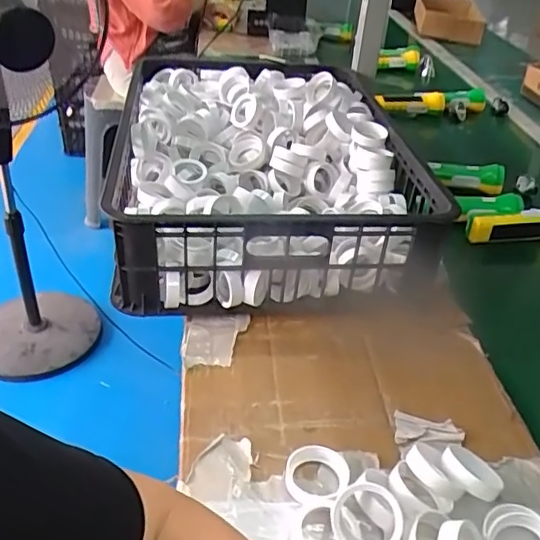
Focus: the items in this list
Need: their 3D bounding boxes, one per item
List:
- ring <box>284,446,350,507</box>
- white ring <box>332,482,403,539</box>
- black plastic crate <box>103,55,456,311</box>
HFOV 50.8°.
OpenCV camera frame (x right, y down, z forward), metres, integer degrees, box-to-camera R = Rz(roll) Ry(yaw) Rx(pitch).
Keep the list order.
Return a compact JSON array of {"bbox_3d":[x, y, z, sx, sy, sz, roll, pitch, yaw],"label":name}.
[{"bbox_3d":[0.040,0.178,0.491,0.054,0.017,0.057,4,34,-2],"label":"ring"},{"bbox_3d":[0.073,0.188,0.427,0.051,0.012,0.052,38,82,24],"label":"white ring"},{"bbox_3d":[-0.018,-0.162,0.858,0.387,0.153,0.574,-1,35,-9],"label":"black plastic crate"}]

